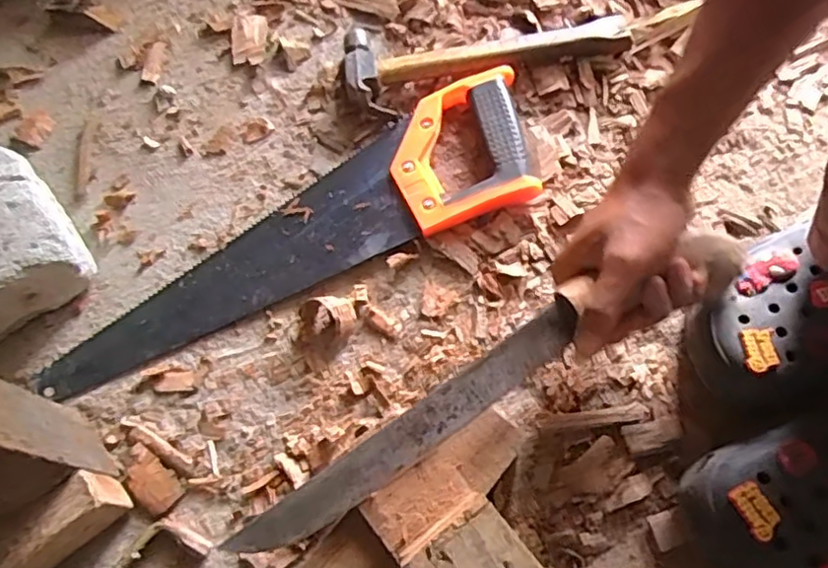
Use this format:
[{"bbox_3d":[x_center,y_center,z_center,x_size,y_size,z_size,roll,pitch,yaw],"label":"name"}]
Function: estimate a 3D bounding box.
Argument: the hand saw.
[{"bbox_3d":[-0.094,-0.049,0.499,0.405,0.027,0.115,-23,69,-9],"label":"hand saw"}]

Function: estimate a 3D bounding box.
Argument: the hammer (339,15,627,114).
[{"bbox_3d":[0.057,-0.217,0.564,0.242,0.027,0.093,-14,68,-5],"label":"hammer"}]

